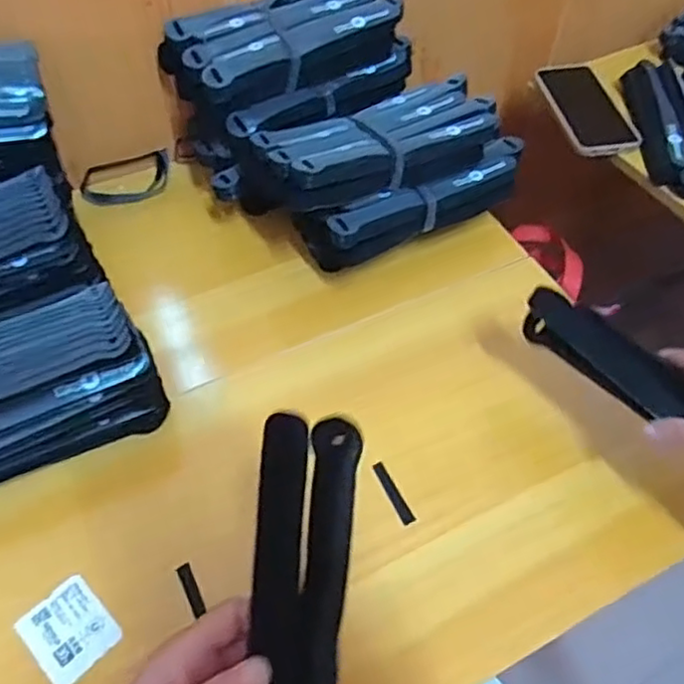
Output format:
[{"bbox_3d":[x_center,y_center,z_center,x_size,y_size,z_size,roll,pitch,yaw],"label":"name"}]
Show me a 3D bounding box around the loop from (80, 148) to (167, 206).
[{"bbox_3d":[-0.230,-0.175,0.684,0.097,0.009,0.061,-20,58,-15],"label":"loop"}]

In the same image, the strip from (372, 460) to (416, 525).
[{"bbox_3d":[0.039,0.116,0.487,0.010,0.005,0.053,-24,59,-17],"label":"strip"}]

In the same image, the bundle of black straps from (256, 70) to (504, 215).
[{"bbox_3d":[0.033,-0.184,0.589,0.223,0.052,0.115,-24,59,-17],"label":"bundle of black straps"}]

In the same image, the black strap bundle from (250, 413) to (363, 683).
[{"bbox_3d":[-0.024,0.134,0.314,0.049,0.011,0.196,5,67,2],"label":"black strap bundle"}]

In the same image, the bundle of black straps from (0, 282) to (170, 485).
[{"bbox_3d":[-0.245,0.042,0.467,0.201,0.092,0.083,-24,59,-17],"label":"bundle of black straps"}]

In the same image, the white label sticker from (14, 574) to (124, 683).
[{"bbox_3d":[-0.184,0.194,0.429,0.057,0.007,0.050,39,63,23],"label":"white label sticker"}]

